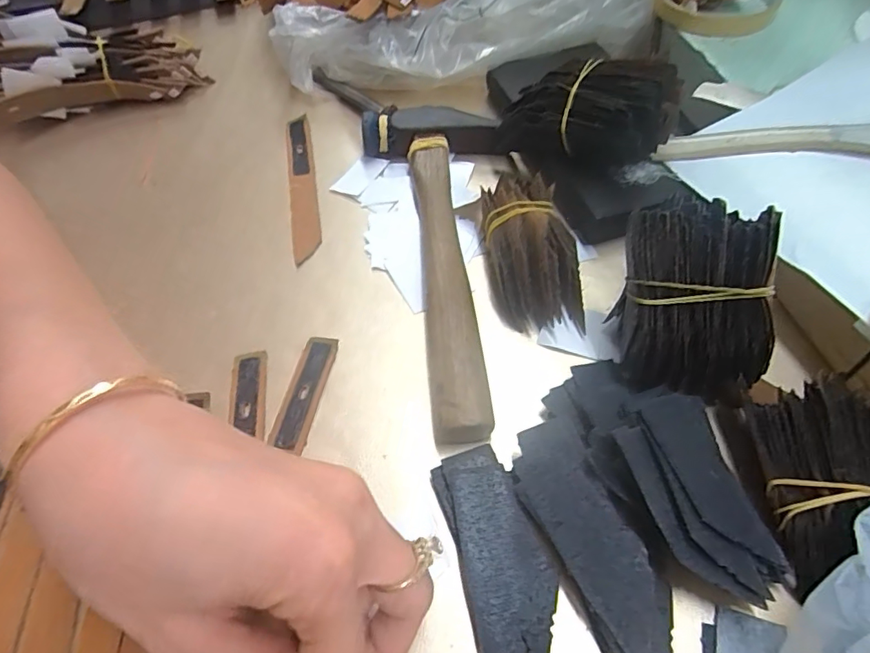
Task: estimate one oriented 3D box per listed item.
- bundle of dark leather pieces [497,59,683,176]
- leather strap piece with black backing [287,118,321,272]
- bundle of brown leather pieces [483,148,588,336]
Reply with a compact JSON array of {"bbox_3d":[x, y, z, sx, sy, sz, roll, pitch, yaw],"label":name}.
[{"bbox_3d":[0.081,-0.118,0.280,0.086,0.043,0.052,23,61,17],"label":"bundle of dark leather pieces"},{"bbox_3d":[-0.083,-0.089,0.324,0.016,0.005,0.126,-11,57,-4],"label":"leather strap piece with black backing"},{"bbox_3d":[0.046,-0.040,0.266,0.039,0.039,0.089,-8,70,-2],"label":"bundle of brown leather pieces"}]

